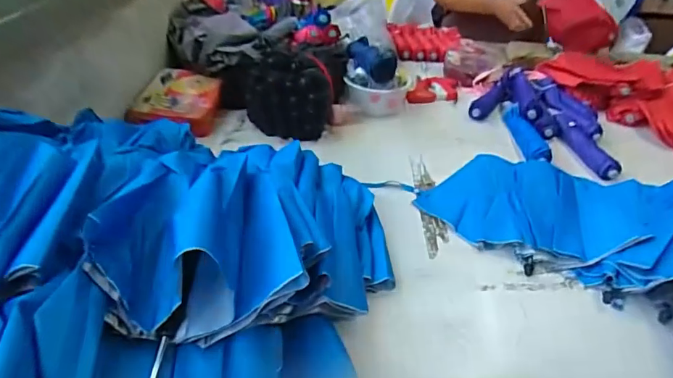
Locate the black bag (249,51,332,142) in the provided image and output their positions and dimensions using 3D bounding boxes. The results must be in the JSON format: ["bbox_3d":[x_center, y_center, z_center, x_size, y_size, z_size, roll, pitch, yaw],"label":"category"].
[{"bbox_3d":[-0.111,-0.230,1.052,0.180,0.170,0.130,11,38,6],"label":"black bag"}]

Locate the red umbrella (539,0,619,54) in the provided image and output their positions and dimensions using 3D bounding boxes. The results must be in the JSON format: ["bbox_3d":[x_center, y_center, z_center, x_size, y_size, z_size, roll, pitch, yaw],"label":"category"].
[{"bbox_3d":[0.806,-0.566,1.462,0.086,0.166,0.305,-2,38,-10],"label":"red umbrella"}]

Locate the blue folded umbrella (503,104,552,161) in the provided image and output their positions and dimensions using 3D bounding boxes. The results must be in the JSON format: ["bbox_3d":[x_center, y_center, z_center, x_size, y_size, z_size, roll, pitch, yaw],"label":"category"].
[{"bbox_3d":[0.474,-0.134,1.095,0.063,0.046,0.276,7,38,1],"label":"blue folded umbrella"}]

